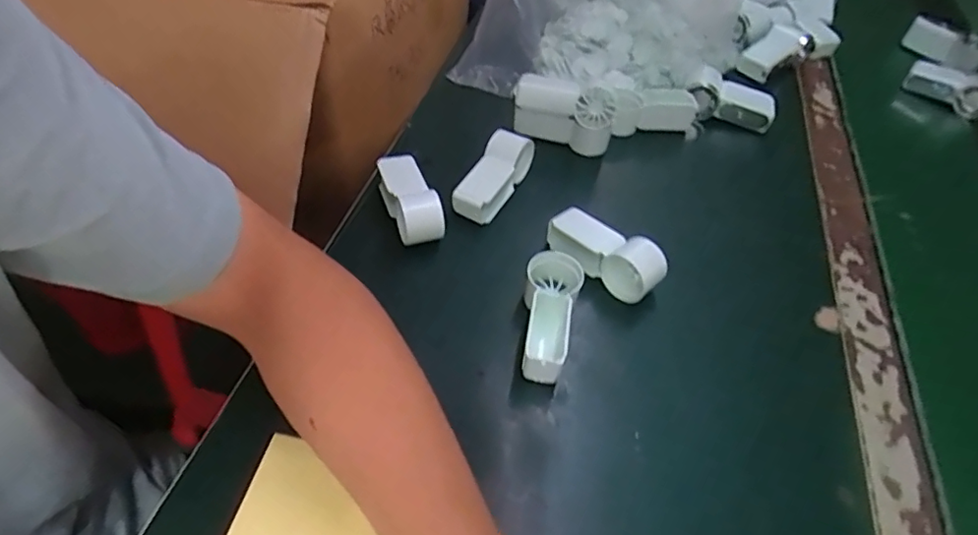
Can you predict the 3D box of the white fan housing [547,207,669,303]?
[{"bbox_3d":[0.090,-0.010,0.450,0.091,0.043,0.031,34,54,21],"label":"white fan housing"}]

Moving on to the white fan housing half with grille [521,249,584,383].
[{"bbox_3d":[0.040,0.033,0.411,0.040,0.037,0.098,16,49,7],"label":"white fan housing half with grille"}]

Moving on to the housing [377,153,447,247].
[{"bbox_3d":[-0.066,-0.057,0.478,0.033,0.044,0.094,-15,52,-19],"label":"housing"}]

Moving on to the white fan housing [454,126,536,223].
[{"bbox_3d":[0.005,-0.076,0.502,0.039,0.035,0.088,27,65,16],"label":"white fan housing"}]

